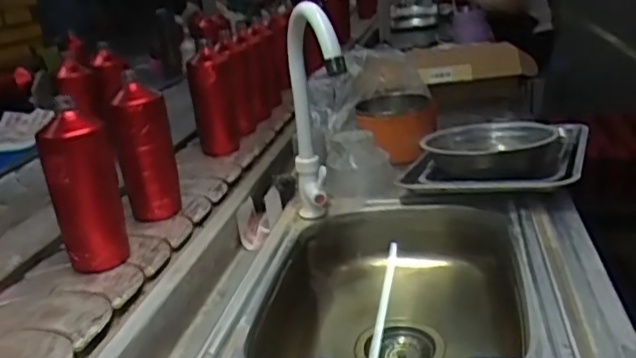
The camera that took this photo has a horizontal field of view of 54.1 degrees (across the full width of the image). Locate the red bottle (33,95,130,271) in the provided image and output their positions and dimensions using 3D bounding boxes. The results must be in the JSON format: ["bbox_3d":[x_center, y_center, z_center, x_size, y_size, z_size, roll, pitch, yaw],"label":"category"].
[{"bbox_3d":[-0.278,0.016,0.749,0.078,0.189,0.057,-15,23,-23],"label":"red bottle"}]

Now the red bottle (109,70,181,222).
[{"bbox_3d":[-0.243,-0.036,0.876,0.079,0.184,0.072,-15,23,-23],"label":"red bottle"}]

